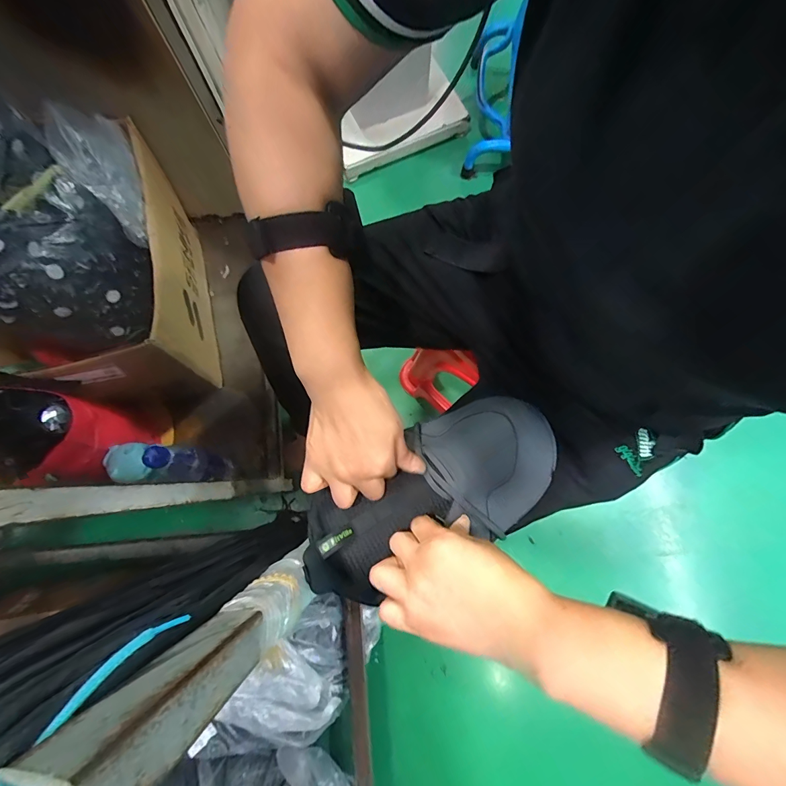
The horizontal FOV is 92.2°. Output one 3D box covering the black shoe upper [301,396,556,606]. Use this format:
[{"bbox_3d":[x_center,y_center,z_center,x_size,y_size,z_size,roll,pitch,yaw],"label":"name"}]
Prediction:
[{"bbox_3d":[0.033,0.104,0.376,0.258,0.074,0.128,-31,79,-2],"label":"black shoe upper"}]

